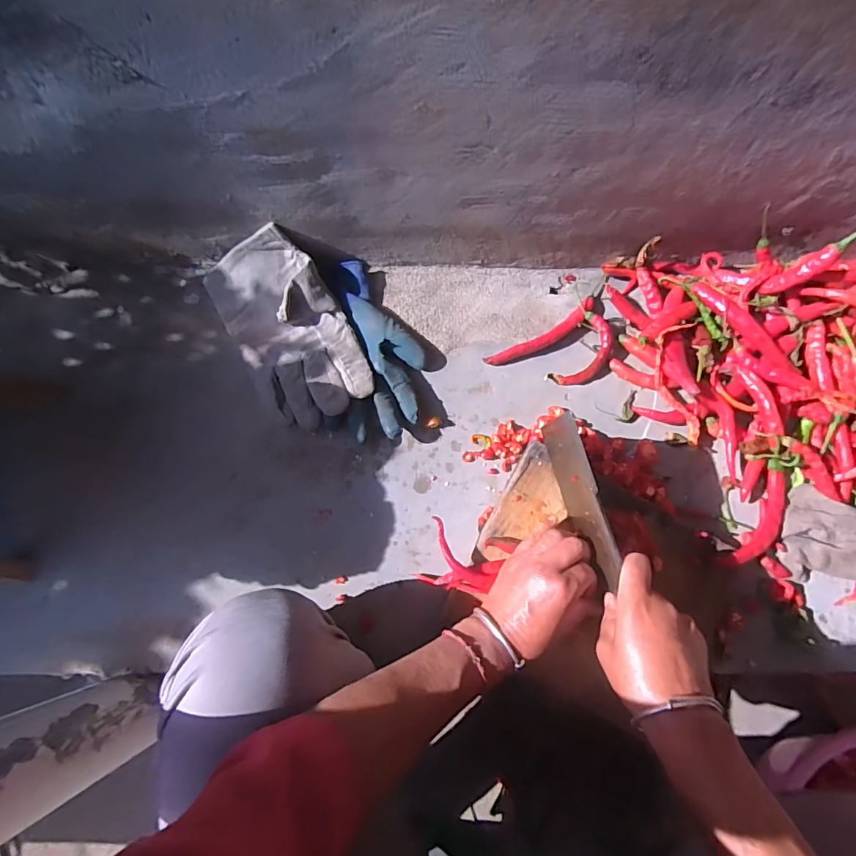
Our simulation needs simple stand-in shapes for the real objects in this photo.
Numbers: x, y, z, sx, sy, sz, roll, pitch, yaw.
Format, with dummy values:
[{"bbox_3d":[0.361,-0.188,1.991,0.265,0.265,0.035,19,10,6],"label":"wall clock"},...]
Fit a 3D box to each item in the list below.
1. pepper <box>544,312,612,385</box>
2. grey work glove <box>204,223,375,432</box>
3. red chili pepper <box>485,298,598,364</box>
[{"bbox_3d":[0.179,-0.085,0.527,0.048,0.009,0.093,32,88,9],"label":"pepper"},{"bbox_3d":[-0.158,-0.114,0.512,0.120,0.061,0.233,-32,76,-10],"label":"grey work glove"},{"bbox_3d":[0.134,-0.107,0.537,0.145,0.020,0.023,-29,75,-10],"label":"red chili pepper"}]

